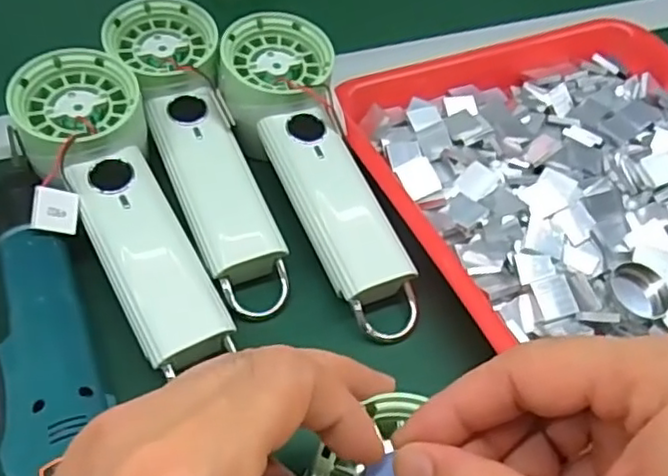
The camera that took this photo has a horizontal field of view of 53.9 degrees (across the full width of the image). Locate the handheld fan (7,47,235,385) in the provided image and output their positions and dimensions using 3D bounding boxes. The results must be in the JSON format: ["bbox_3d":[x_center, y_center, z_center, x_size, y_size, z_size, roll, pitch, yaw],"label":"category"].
[{"bbox_3d":[-0.105,-0.018,0.325,0.064,0.035,0.178,-24,70,-22],"label":"handheld fan"}]

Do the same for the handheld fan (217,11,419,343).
[{"bbox_3d":[-0.008,-0.038,0.351,0.059,0.029,0.192,-18,68,-18],"label":"handheld fan"}]

